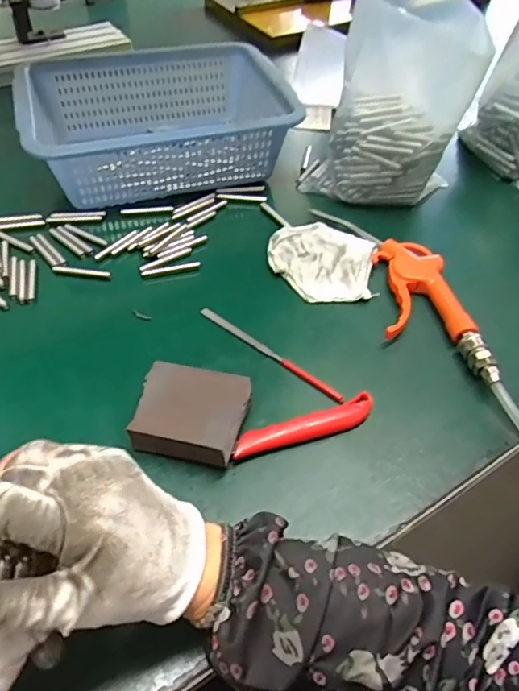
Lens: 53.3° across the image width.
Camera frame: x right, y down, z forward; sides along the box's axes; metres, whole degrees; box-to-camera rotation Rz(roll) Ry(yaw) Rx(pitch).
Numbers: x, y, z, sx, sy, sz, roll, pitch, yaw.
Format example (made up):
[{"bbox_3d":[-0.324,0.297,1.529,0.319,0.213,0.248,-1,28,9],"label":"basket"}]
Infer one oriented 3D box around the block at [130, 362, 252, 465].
[{"bbox_3d":[-0.053,0.053,0.392,0.081,0.037,0.073,12,50,8],"label":"block"}]

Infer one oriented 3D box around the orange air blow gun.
[{"bbox_3d":[0.150,-0.036,0.486,0.076,0.030,0.182,-4,49,-5],"label":"orange air blow gun"}]

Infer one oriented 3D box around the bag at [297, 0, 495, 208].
[{"bbox_3d":[0.144,-0.255,0.559,0.146,0.212,0.096,9,49,6],"label":"bag"}]

